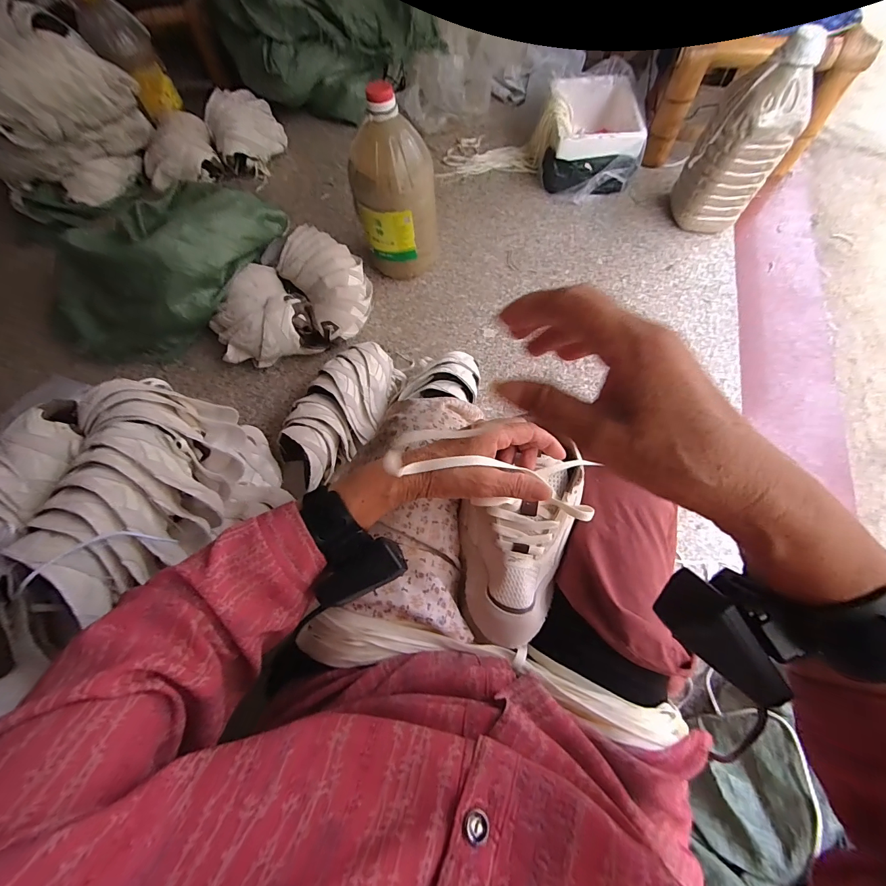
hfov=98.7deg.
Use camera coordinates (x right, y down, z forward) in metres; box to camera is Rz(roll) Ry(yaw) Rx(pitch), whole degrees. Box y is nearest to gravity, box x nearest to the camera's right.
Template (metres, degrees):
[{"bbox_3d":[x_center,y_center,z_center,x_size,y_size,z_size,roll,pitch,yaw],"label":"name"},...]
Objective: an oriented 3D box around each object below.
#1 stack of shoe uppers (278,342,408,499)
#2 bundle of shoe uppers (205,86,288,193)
[{"bbox_3d":[-0.231,-0.084,0.846,0.144,0.140,0.335,26,69,13],"label":"stack of shoe uppers"},{"bbox_3d":[-0.666,-1.063,1.304,0.231,0.131,0.344,-26,68,-9],"label":"bundle of shoe uppers"}]

